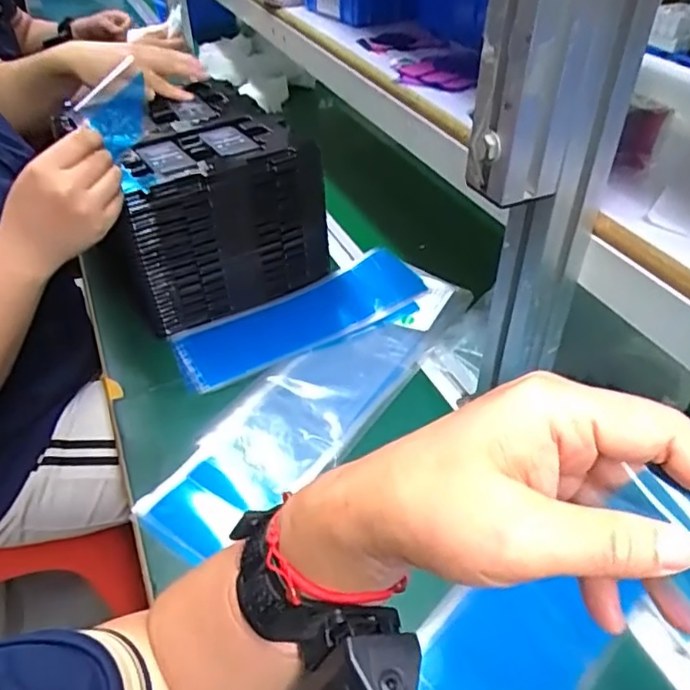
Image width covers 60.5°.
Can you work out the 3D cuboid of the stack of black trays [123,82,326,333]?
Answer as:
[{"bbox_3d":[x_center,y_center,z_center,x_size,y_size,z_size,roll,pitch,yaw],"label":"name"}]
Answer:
[{"bbox_3d":[-0.169,-0.175,0.704,0.219,0.168,0.234,-20,45,-21],"label":"stack of black trays"}]

